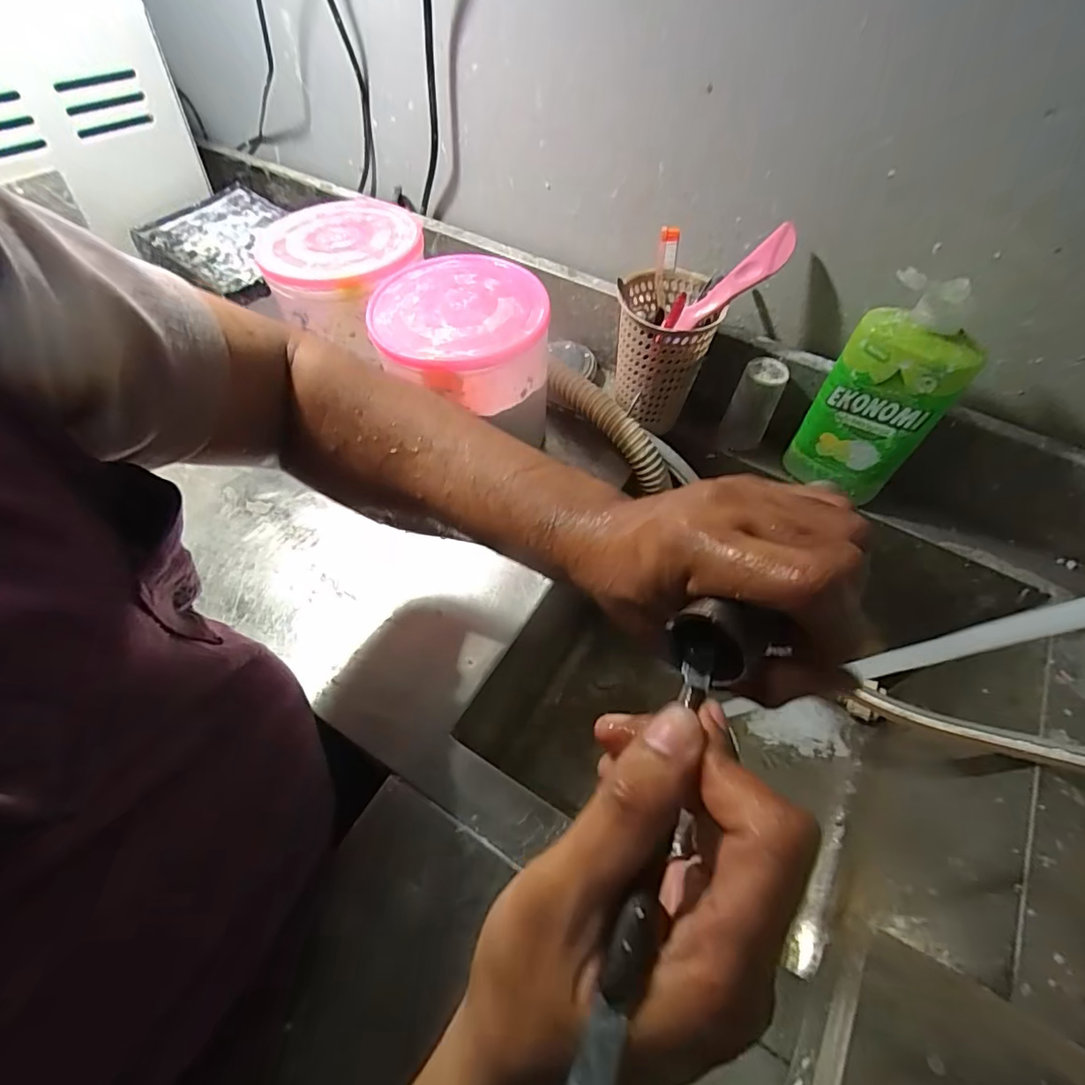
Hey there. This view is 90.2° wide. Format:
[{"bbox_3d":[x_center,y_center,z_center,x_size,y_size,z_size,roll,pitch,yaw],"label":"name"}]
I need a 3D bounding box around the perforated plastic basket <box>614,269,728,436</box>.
[{"bbox_3d":[0.121,-0.198,0.550,0.095,0.127,0.093,18,58,10],"label":"perforated plastic basket"}]

